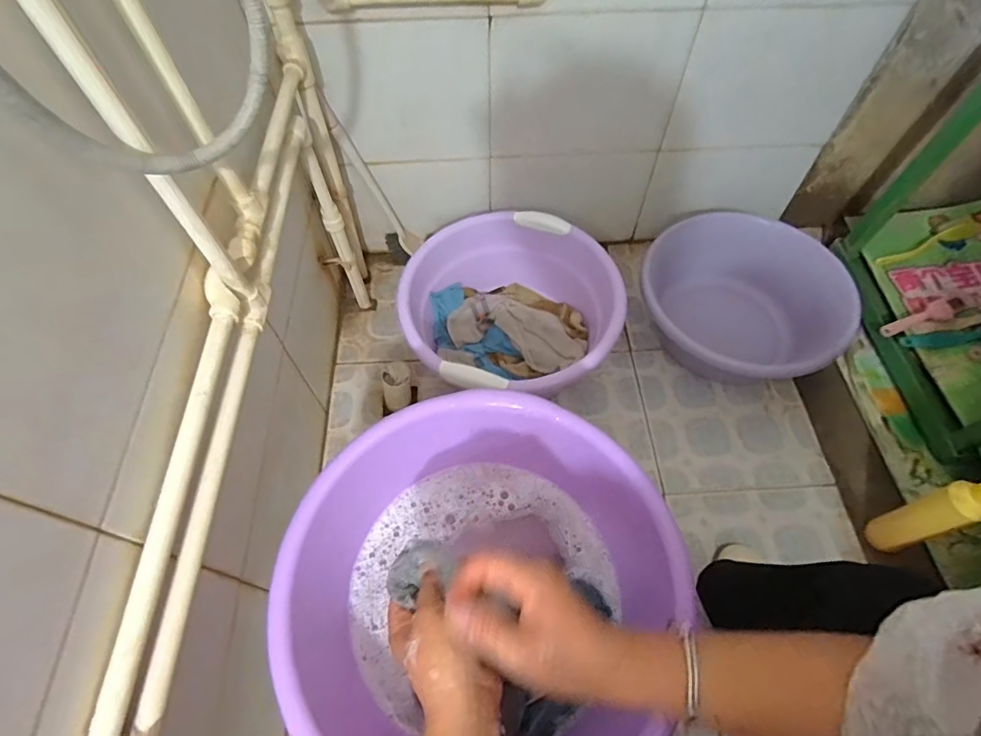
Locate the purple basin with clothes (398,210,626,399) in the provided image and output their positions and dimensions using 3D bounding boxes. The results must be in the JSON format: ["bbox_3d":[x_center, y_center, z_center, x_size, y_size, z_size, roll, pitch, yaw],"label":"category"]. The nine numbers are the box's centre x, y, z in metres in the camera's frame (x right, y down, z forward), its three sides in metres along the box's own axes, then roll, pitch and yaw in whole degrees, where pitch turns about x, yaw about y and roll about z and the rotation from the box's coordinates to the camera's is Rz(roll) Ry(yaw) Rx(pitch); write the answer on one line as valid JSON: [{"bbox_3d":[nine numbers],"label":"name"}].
[{"bbox_3d":[0.038,-0.090,0.956,0.365,0.189,0.374,0,60,0],"label":"purple basin with clothes"}]

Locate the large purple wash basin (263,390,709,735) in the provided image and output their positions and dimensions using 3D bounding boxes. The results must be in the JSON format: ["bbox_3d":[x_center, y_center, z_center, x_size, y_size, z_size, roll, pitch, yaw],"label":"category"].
[{"bbox_3d":[-0.011,0.210,0.505,0.344,0.122,0.348,0,60,0],"label":"large purple wash basin"}]

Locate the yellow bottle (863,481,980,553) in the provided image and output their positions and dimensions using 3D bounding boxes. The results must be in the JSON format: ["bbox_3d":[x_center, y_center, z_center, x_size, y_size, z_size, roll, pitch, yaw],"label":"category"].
[{"bbox_3d":[0.622,0.202,0.707,0.056,0.200,0.057,-19,62,-11],"label":"yellow bottle"}]

